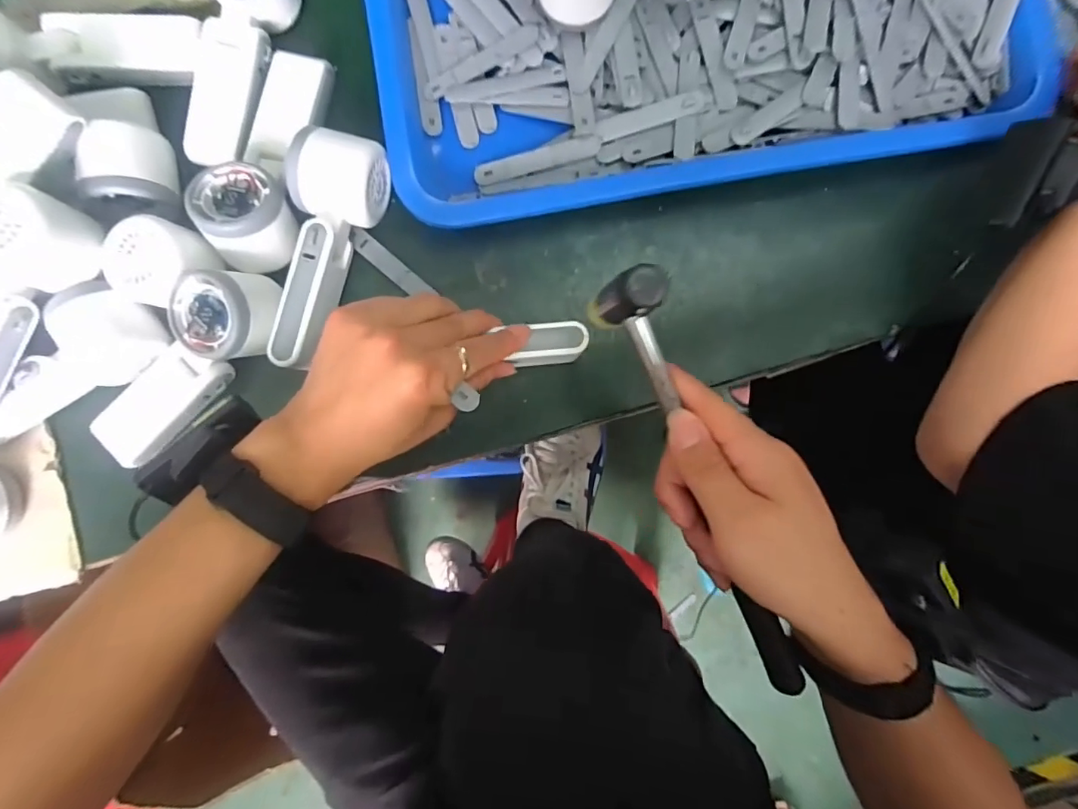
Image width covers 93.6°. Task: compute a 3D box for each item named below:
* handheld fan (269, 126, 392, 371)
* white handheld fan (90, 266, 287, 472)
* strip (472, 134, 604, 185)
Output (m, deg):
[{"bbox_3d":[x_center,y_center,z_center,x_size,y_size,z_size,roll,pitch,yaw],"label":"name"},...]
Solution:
[{"bbox_3d":[-0.156,-0.105,0.354,0.053,0.054,0.157,16,86,2],"label":"handheld fan"},{"bbox_3d":[-0.249,-0.025,0.350,0.173,0.063,0.068,-41,86,-3],"label":"white handheld fan"},{"bbox_3d":[-0.002,-0.182,0.375,0.093,0.004,0.019,-13,84,7],"label":"strip"}]

